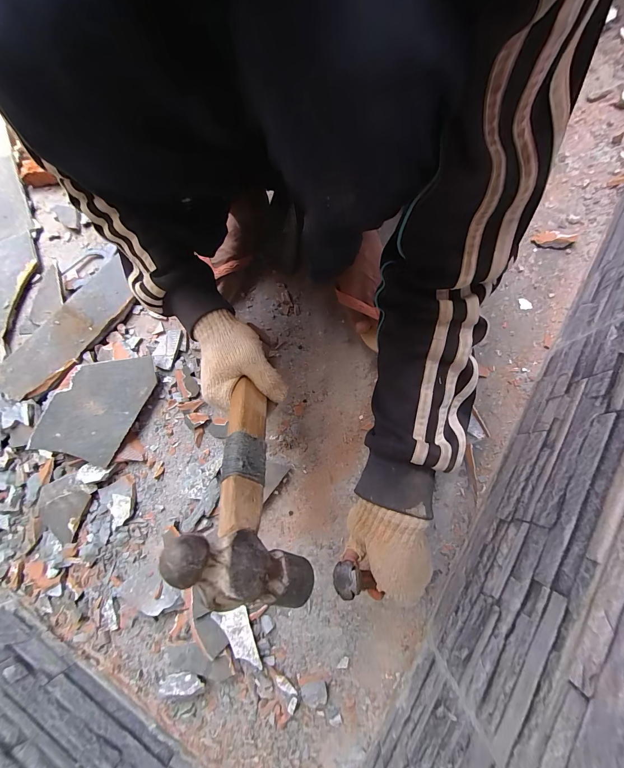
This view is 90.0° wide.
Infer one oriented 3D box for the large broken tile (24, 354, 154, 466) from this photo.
[{"bbox_3d":[-0.314,0.026,0.460,0.112,0.007,0.163,24,73,-15],"label":"large broken tile"}]

